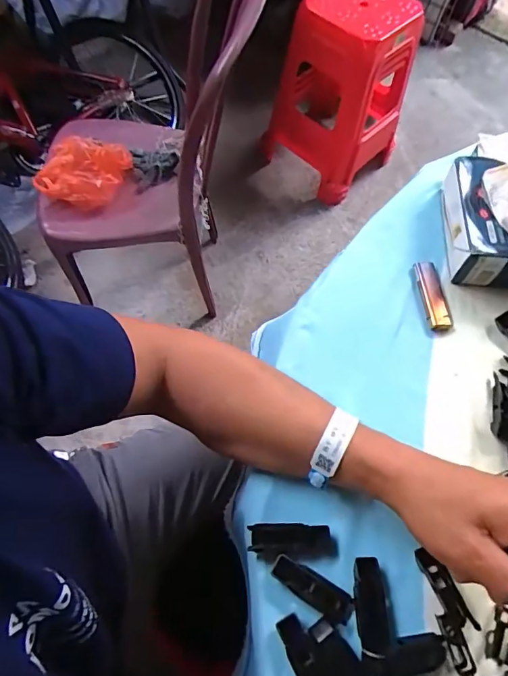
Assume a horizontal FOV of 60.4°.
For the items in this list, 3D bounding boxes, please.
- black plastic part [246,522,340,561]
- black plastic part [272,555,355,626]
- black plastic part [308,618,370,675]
[{"bbox_3d":[0.033,0.168,0.359,0.072,0.013,0.027,1,66,-2],"label":"black plastic part"},{"bbox_3d":[0.046,0.198,0.344,0.066,0.008,0.021,30,68,11],"label":"black plastic part"},{"bbox_3d":[0.069,0.247,0.323,0.022,0.010,0.072,-35,71,-16],"label":"black plastic part"}]

